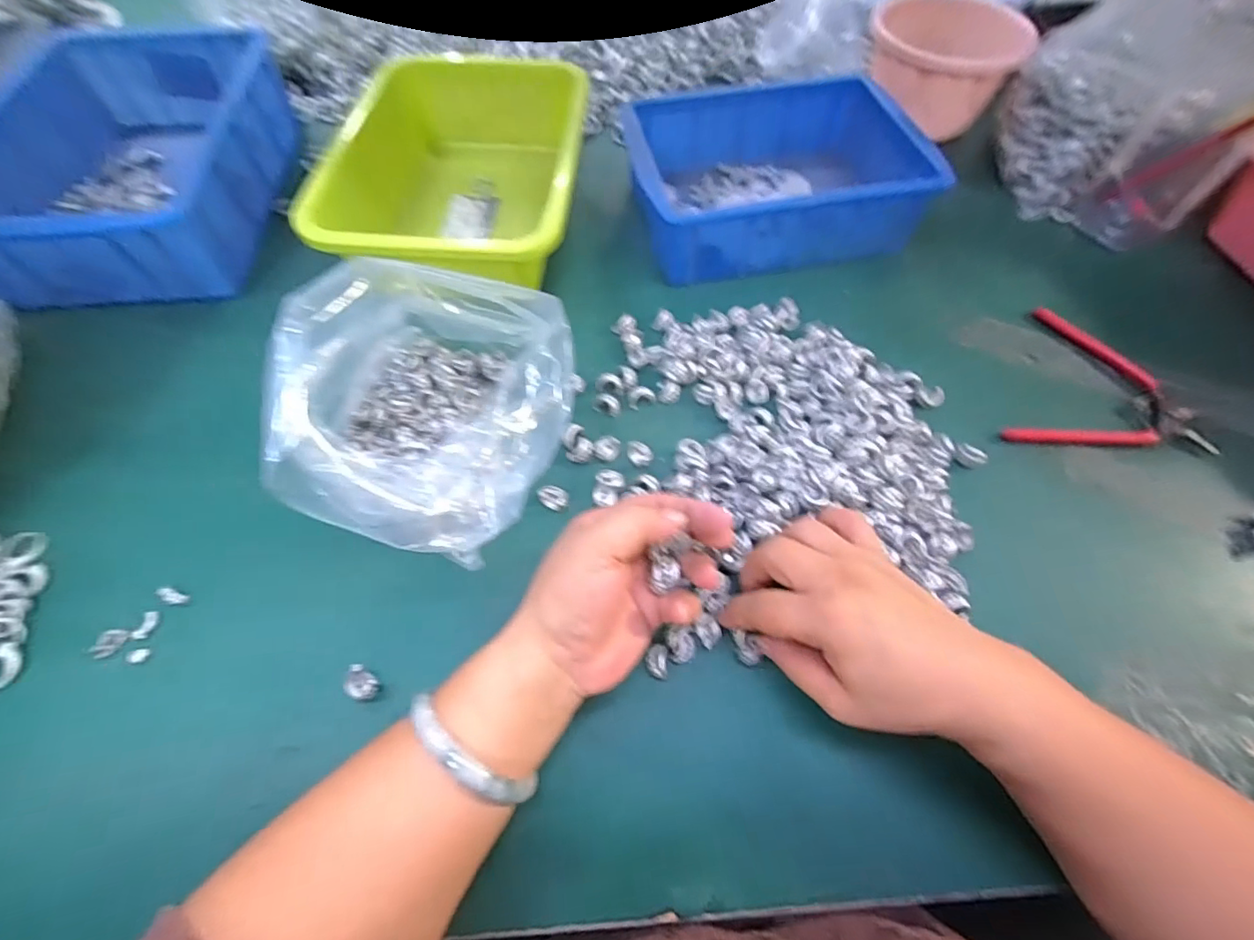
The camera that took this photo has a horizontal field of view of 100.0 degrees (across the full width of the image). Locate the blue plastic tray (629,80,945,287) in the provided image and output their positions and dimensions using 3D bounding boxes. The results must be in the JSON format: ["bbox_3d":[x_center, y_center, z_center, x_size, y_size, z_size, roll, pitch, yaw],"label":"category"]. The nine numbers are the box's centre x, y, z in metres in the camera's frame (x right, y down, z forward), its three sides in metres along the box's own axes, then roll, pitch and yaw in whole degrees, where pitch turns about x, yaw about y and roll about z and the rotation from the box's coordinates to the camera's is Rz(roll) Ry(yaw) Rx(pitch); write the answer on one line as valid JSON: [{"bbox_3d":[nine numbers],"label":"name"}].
[{"bbox_3d":[0.122,-0.270,0.469,0.233,0.066,0.178,-10,63,-6],"label":"blue plastic tray"}]

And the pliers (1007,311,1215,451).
[{"bbox_3d":[0.350,-0.076,0.403,0.135,0.017,0.137,6,62,2],"label":"pliers"}]

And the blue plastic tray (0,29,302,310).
[{"bbox_3d":[-0.432,-0.276,0.467,0.200,0.077,0.284,-5,62,-3],"label":"blue plastic tray"}]

